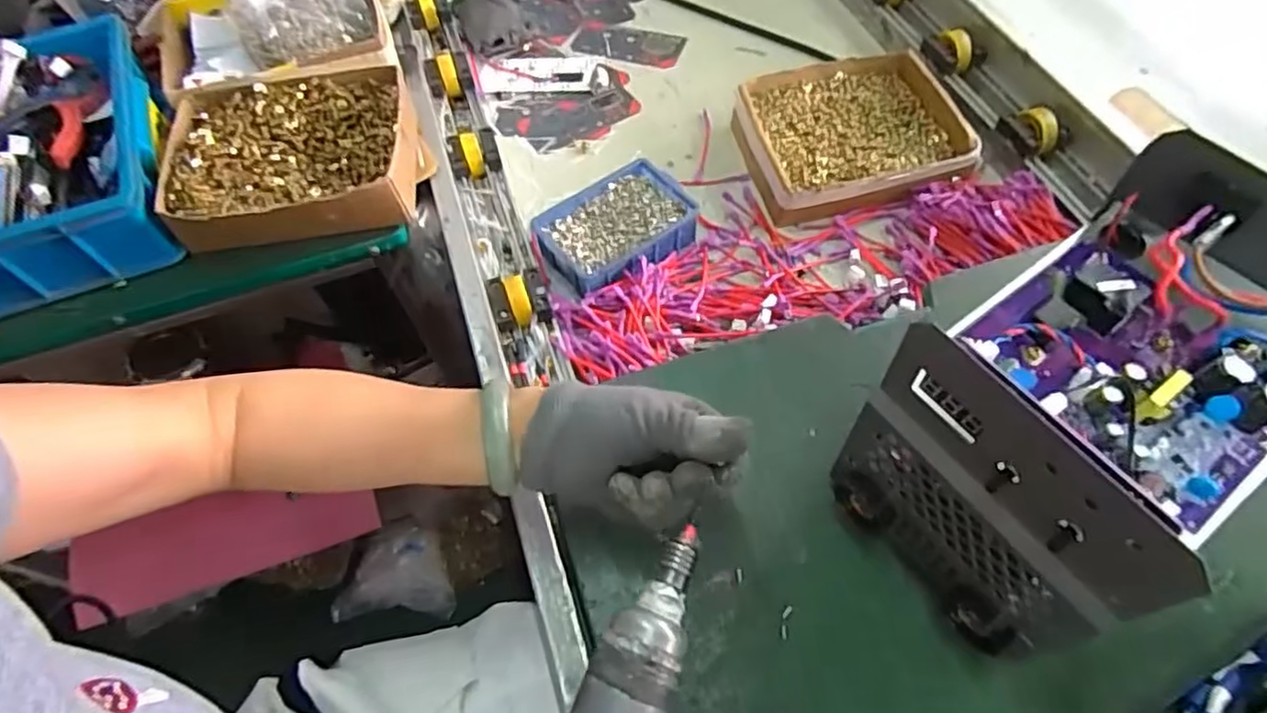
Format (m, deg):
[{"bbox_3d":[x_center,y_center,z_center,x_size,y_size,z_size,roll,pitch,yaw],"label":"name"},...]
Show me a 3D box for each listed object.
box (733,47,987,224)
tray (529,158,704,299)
[{"bbox_3d":[0.235,-0.246,0.752,0.230,0.050,0.202,-9,58,-2],"label":"box"},{"bbox_3d":[-0.015,-0.125,0.691,0.150,0.049,0.102,-31,61,-15],"label":"tray"}]

